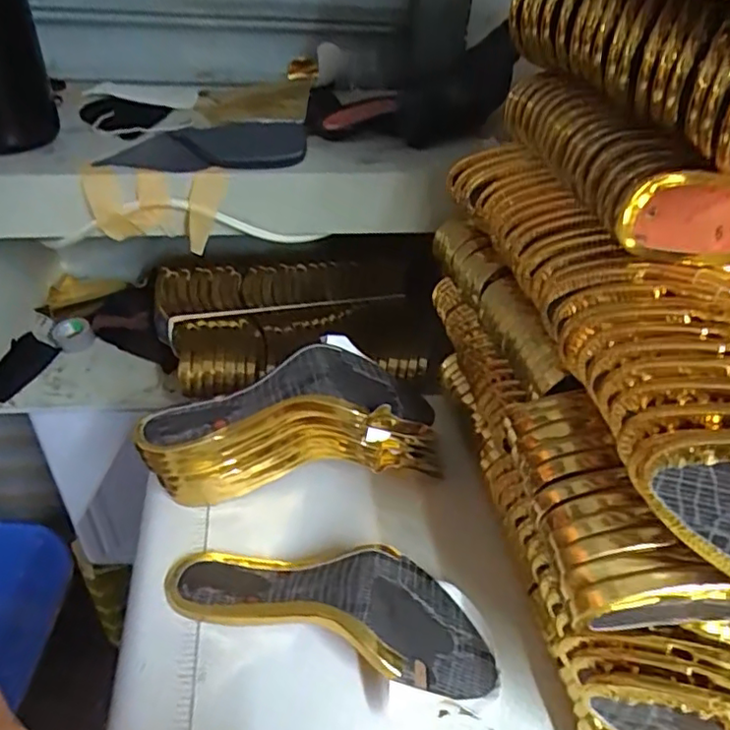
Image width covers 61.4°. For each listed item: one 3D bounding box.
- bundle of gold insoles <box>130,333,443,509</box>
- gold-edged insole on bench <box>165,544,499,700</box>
[{"bbox_3d":[-0.060,0.050,0.536,0.246,0.114,0.090,1,39,-4],"label":"bundle of gold insoles"},{"bbox_3d":[-0.026,0.171,0.453,0.246,0.056,0.081,16,41,14],"label":"gold-edged insole on bench"}]

